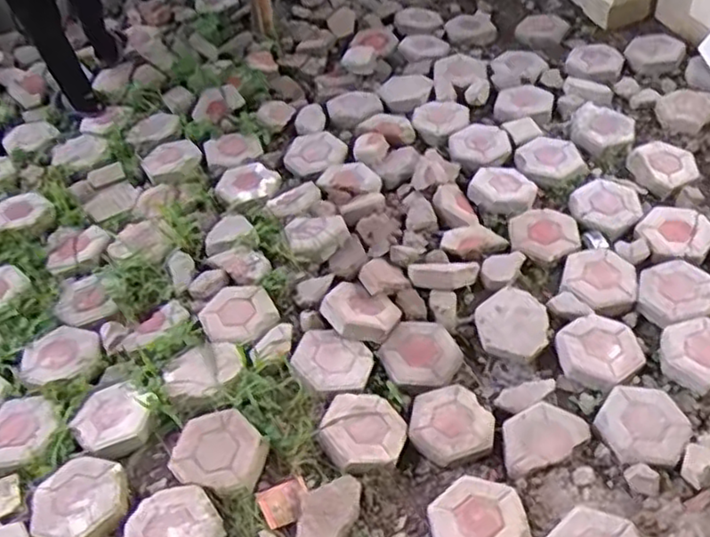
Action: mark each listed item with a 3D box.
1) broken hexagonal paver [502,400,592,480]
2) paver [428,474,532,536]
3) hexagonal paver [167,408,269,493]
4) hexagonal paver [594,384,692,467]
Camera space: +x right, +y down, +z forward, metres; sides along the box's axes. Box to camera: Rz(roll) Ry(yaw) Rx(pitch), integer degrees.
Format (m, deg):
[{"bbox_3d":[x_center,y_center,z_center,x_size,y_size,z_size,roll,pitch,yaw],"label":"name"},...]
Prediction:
[{"bbox_3d":[0.446,0.387,1.650,0.234,0.053,0.148,-23,48,-14],"label":"broken hexagonal paver"},{"bbox_3d":[0.272,0.551,1.502,0.208,0.044,0.218,-9,46,-2],"label":"paver"},{"bbox_3d":[-0.310,0.431,1.608,0.207,0.081,0.186,5,47,12],"label":"hexagonal paver"},{"bbox_3d":[0.688,0.374,1.654,0.193,0.055,0.205,24,54,27],"label":"hexagonal paver"}]

